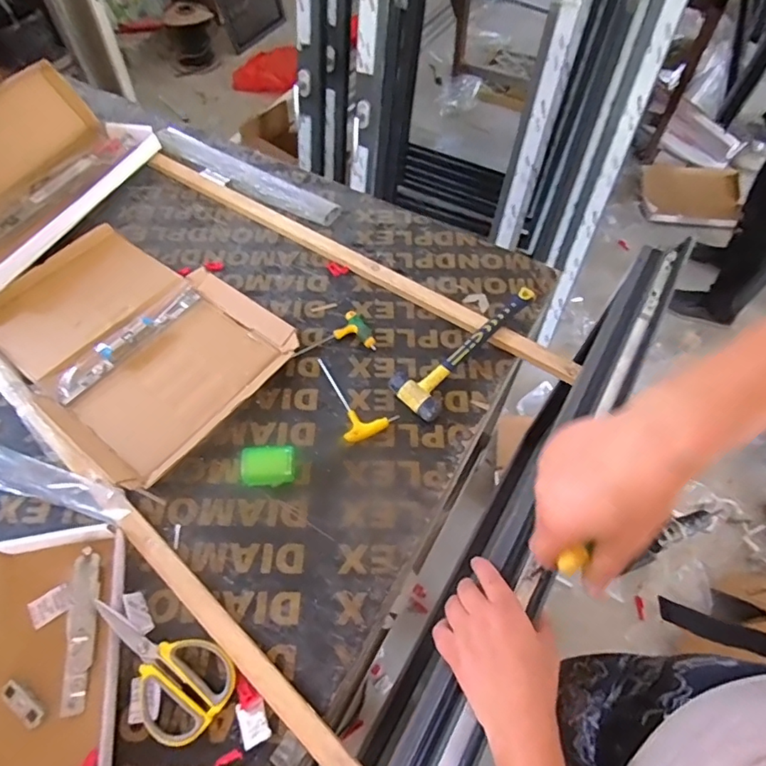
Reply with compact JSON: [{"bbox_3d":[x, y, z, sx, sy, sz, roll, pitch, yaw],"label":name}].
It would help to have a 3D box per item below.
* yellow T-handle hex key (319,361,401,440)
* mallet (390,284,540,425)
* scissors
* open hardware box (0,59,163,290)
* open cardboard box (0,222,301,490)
[{"bbox_3d":[-0.036,0.012,0.692,0.076,0.012,0.139,-19,59,-12],"label":"yellow T-handle hex key"},{"bbox_3d":[0.113,-0.056,0.714,0.076,0.043,0.251,35,63,20],"label":"mallet"},{"bbox_3d":[-0.229,0.281,0.511,0.160,0.018,0.089,39,64,8],"label":"scissors"},{"bbox_3d":[-0.605,-0.346,0.846,0.236,0.136,0.432,17,59,11],"label":"open hardware box"},{"bbox_3d":[-0.372,-0.074,0.737,0.425,0.033,0.304,34,63,20],"label":"open cardboard box"}]

